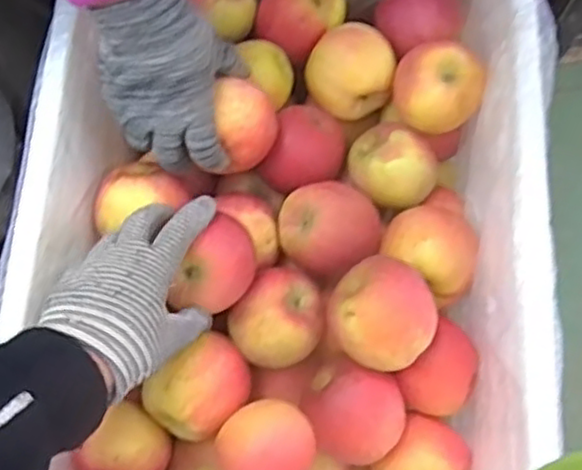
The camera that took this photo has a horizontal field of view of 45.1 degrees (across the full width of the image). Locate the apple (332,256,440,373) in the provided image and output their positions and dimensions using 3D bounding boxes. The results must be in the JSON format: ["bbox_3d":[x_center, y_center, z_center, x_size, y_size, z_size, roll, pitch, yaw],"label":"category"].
[{"bbox_3d":[0.066,0.056,0.502,0.070,0.061,0.077,-1,72,2],"label":"apple"}]

